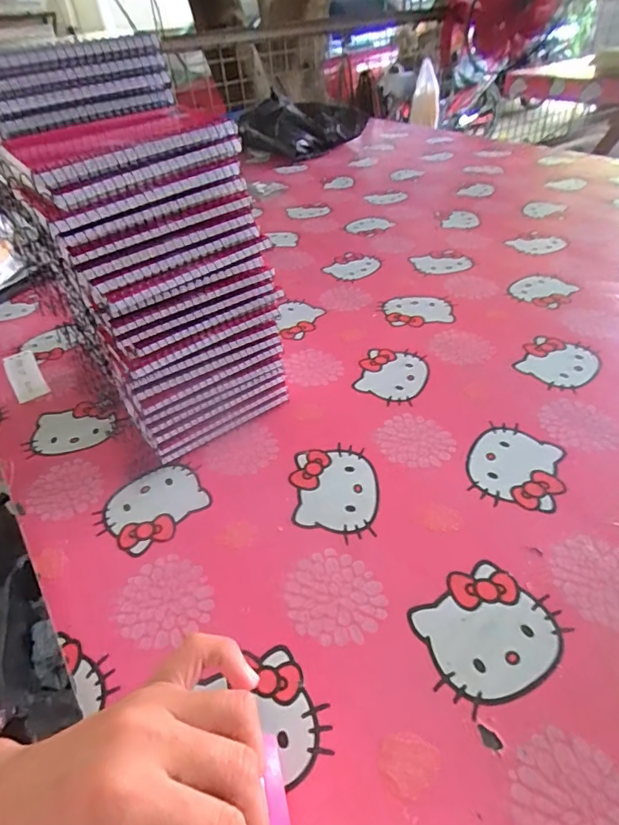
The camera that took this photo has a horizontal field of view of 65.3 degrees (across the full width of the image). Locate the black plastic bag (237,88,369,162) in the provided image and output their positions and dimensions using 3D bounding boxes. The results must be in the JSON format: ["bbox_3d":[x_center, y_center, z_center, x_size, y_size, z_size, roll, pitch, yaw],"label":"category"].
[{"bbox_3d":[-0.042,-0.733,1.239,0.248,0.095,0.298,-33,48,-29],"label":"black plastic bag"}]

